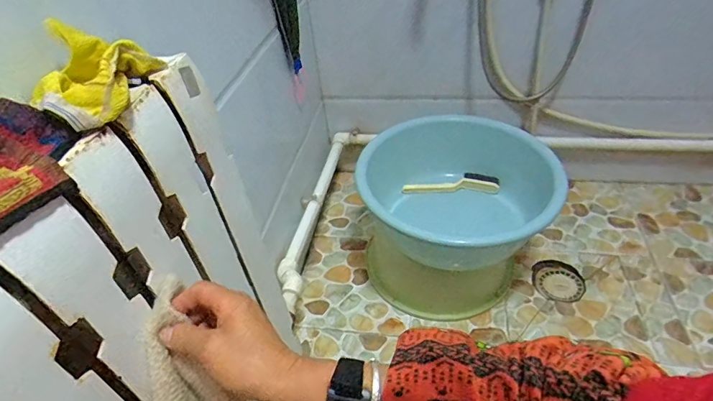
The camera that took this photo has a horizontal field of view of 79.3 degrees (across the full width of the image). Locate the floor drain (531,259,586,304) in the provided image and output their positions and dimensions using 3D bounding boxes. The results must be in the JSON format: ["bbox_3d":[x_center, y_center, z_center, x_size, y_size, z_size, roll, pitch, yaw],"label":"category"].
[{"bbox_3d":[0.514,0.211,1.099,0.123,0.030,0.132,9,44,17],"label":"floor drain"}]

